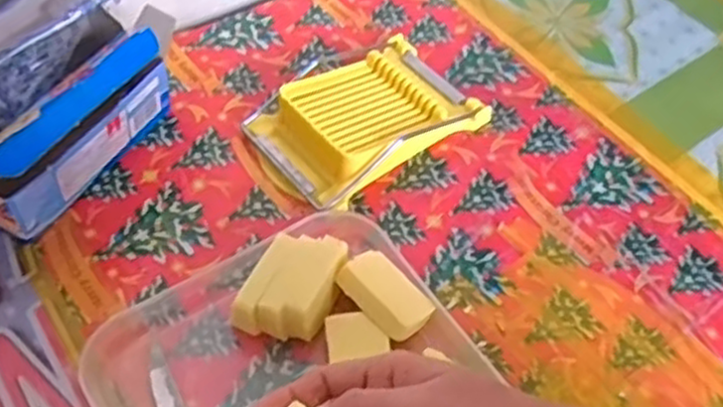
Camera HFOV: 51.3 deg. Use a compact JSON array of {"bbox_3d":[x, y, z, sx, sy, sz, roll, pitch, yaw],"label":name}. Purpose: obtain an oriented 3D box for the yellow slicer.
[{"bbox_3d":[-0.001,-0.085,0.650,0.186,0.038,0.137,-32,61,-23],"label":"yellow slicer"}]

